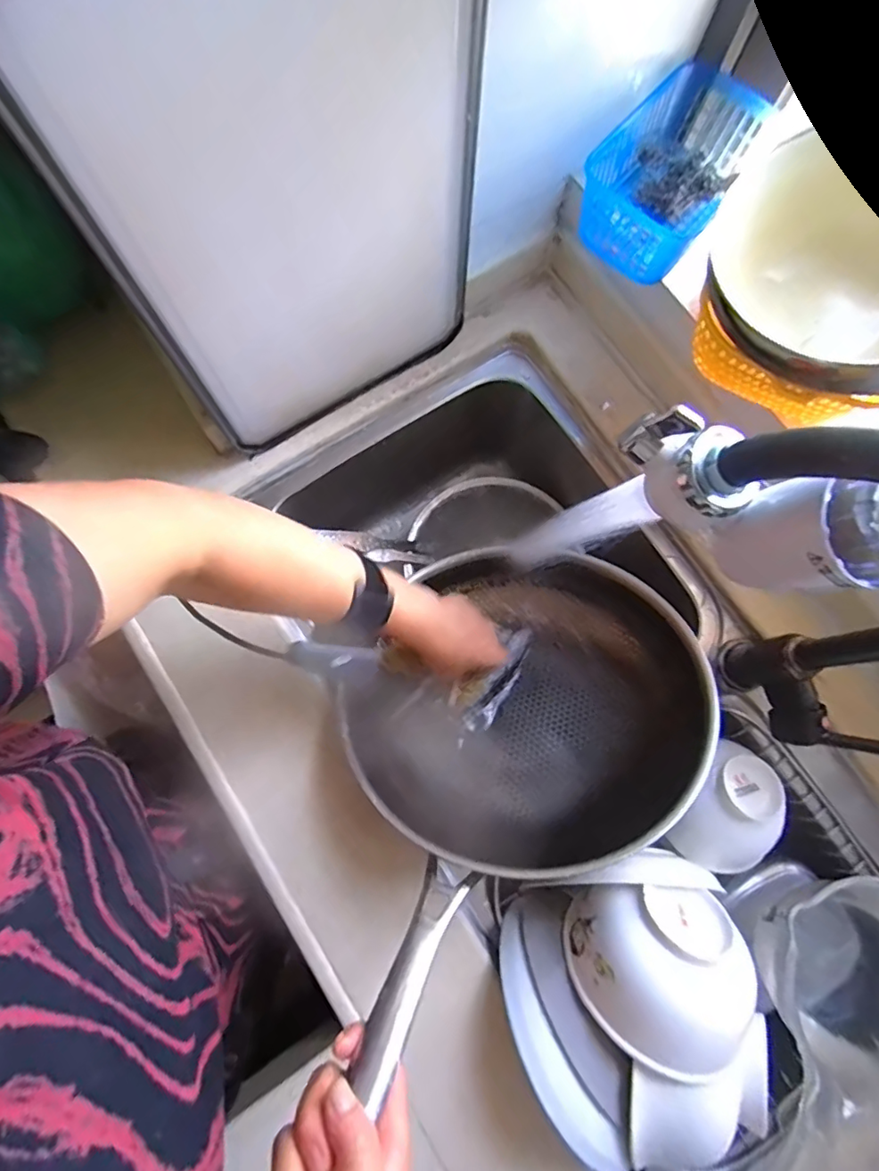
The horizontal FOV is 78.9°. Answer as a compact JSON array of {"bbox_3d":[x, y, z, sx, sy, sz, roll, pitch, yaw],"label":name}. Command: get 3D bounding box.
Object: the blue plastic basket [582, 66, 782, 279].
[{"bbox_3d":[0.209,-0.381,0.492,0.100,0.059,0.183,34,79,5],"label":"blue plastic basket"}]

